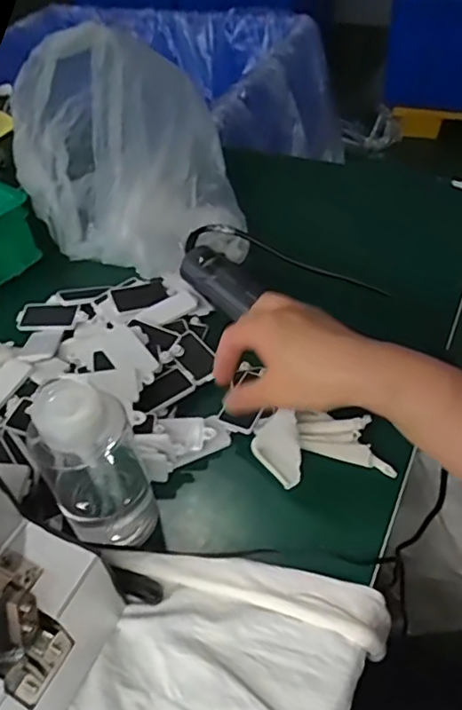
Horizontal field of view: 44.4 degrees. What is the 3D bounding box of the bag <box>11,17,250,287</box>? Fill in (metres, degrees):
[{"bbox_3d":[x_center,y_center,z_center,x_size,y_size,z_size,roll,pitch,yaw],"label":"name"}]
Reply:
[{"bbox_3d":[-0.113,-0.204,0.582,0.235,0.206,0.165,-4,46,2],"label":"bag"}]

